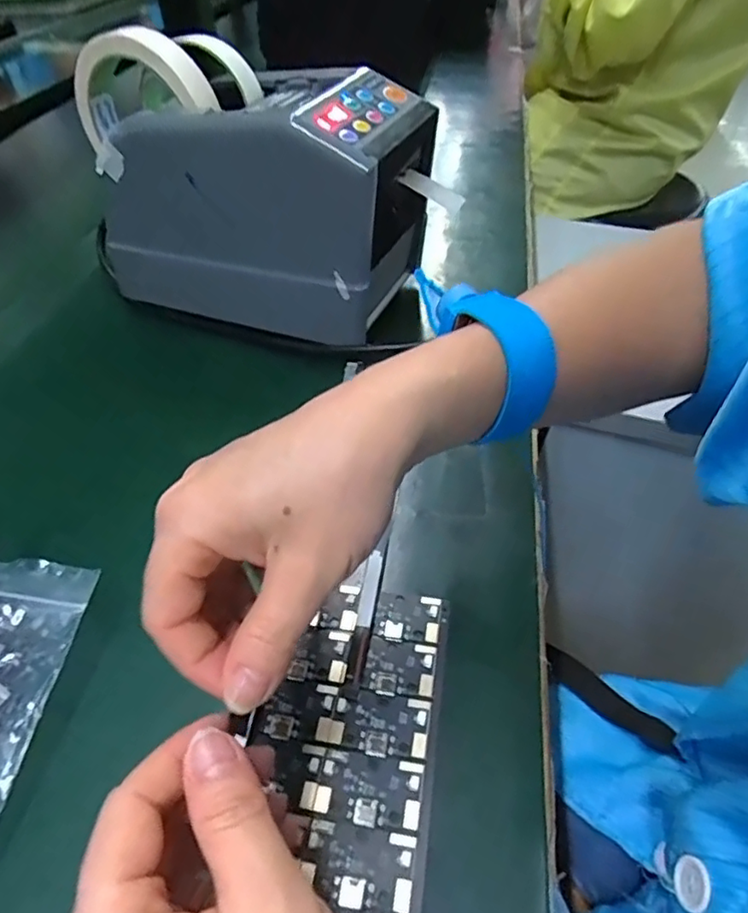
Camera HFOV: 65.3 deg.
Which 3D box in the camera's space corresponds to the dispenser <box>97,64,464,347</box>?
[{"bbox_3d":[-0.070,-0.166,0.378,0.195,0.122,0.104,16,48,19],"label":"dispenser"}]

